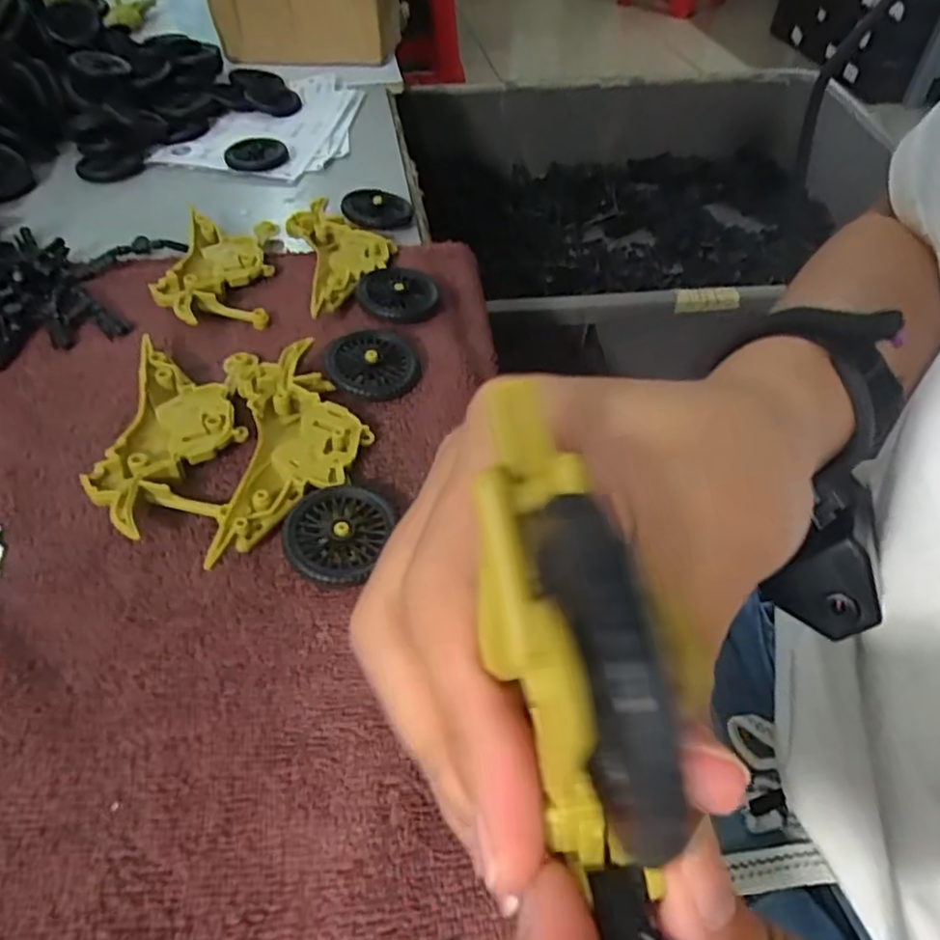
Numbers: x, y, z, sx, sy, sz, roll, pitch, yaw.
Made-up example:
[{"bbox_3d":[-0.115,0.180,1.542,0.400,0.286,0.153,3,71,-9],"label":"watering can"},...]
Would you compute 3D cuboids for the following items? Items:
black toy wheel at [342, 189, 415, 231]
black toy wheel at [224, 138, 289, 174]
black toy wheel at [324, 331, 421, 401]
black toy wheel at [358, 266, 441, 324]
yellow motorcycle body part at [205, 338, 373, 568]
[{"bbox_3d":[-0.052,-0.145,0.364,0.036,0.010,0.035,0,49,1],"label":"black toy wheel"},{"bbox_3d":[-0.136,-0.201,0.418,0.037,0.007,0.037,-11,49,-9],"label":"black toy wheel"},{"bbox_3d":[-0.040,-0.044,0.274,0.037,0.012,0.036,0,49,1],"label":"black toy wheel"},{"bbox_3d":[-0.034,-0.084,0.307,0.036,0.013,0.037,0,49,1],"label":"black toy wheel"},{"bbox_3d":[-0.067,-0.013,0.248,0.052,0.012,0.104,-9,49,-7],"label":"yellow motorcycle body part"}]

